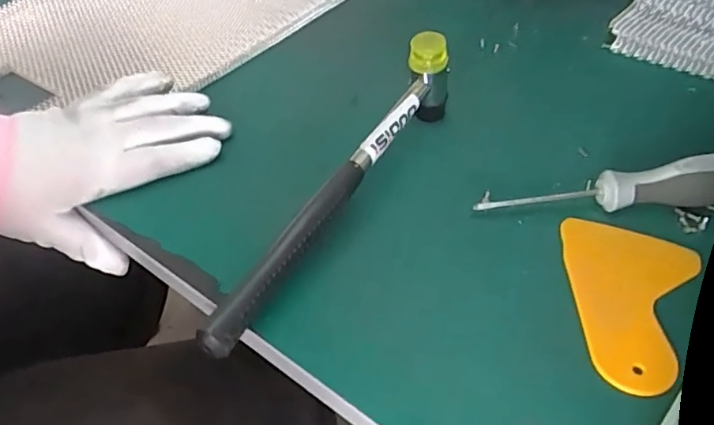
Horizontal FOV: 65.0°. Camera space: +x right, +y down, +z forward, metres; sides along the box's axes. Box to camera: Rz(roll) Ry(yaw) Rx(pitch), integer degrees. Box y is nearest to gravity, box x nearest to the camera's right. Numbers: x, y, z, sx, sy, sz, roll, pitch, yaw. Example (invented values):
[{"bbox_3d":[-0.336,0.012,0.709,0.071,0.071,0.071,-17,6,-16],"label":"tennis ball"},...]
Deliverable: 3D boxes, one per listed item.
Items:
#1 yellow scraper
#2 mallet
[{"bbox_3d":[0.131,0.044,0.287,0.067,0.004,0.094,19,52,25],"label":"yellow scraper"},{"bbox_3d":[-0.011,-0.023,0.320,0.021,0.061,0.235,23,50,25],"label":"mallet"}]

